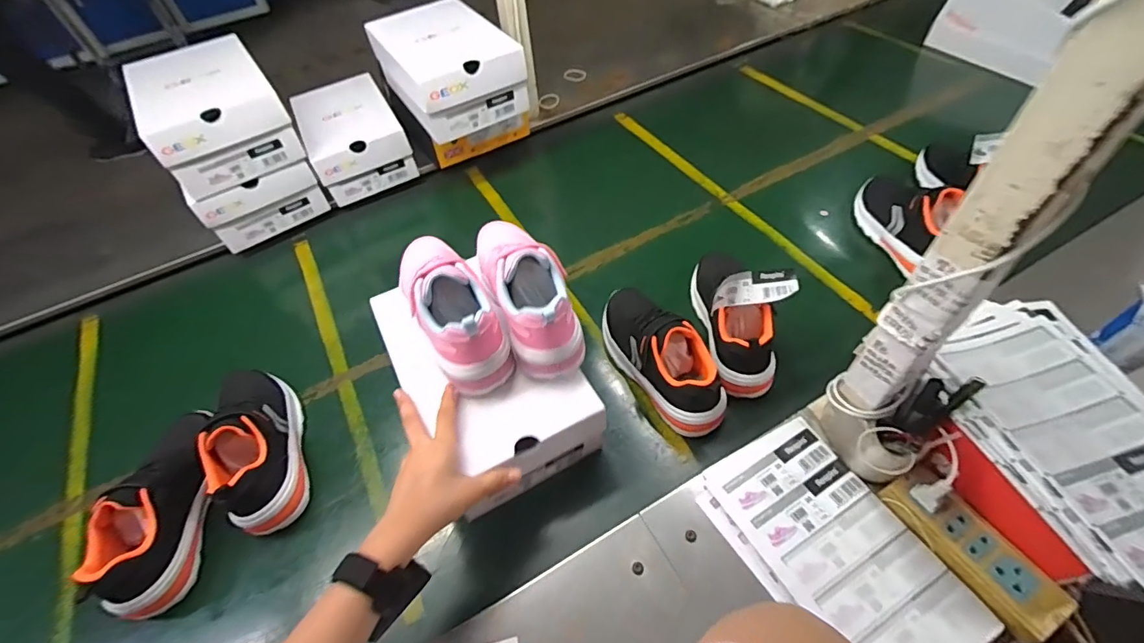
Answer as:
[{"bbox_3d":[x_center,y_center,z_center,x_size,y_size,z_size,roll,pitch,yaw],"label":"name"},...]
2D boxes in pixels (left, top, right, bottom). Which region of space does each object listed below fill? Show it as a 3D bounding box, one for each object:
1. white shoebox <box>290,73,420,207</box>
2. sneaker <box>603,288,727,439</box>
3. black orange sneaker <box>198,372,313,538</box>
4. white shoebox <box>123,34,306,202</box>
[{"bbox_3d":[-0.426,-0.363,0.950,0.167,0.114,0.247,-26,54,-13],"label":"white shoebox"},{"bbox_3d":[0.110,0.037,0.634,0.081,0.100,0.215,-23,53,-12],"label":"sneaker"},{"bbox_3d":[-0.400,0.139,0.616,0.084,0.109,0.229,-26,54,-14],"label":"black orange sneaker"},{"bbox_3d":[-0.592,-0.341,0.806,0.185,0.118,0.262,-34,56,-19],"label":"white shoebox"}]

